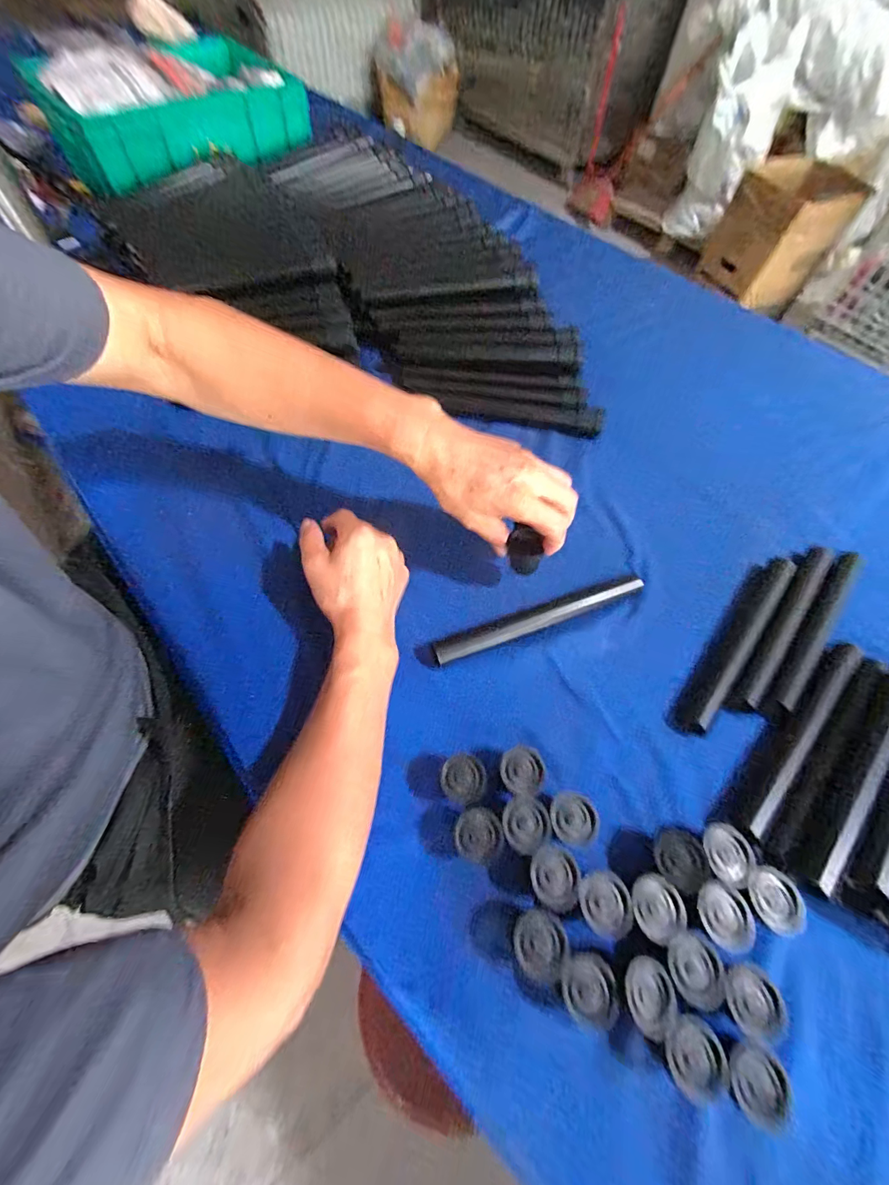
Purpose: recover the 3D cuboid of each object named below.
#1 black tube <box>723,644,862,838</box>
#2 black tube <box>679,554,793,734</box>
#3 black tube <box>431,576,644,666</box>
[{"bbox_3d":[0.308,0.124,0.372,0.229,0.020,0.028,-38,70,-20],"label":"black tube"},{"bbox_3d":[0.294,0.047,0.427,0.030,0.023,0.221,36,66,15],"label":"black tube"},{"bbox_3d":[0.093,0.023,0.417,0.216,0.016,0.025,-17,64,-12],"label":"black tube"}]

